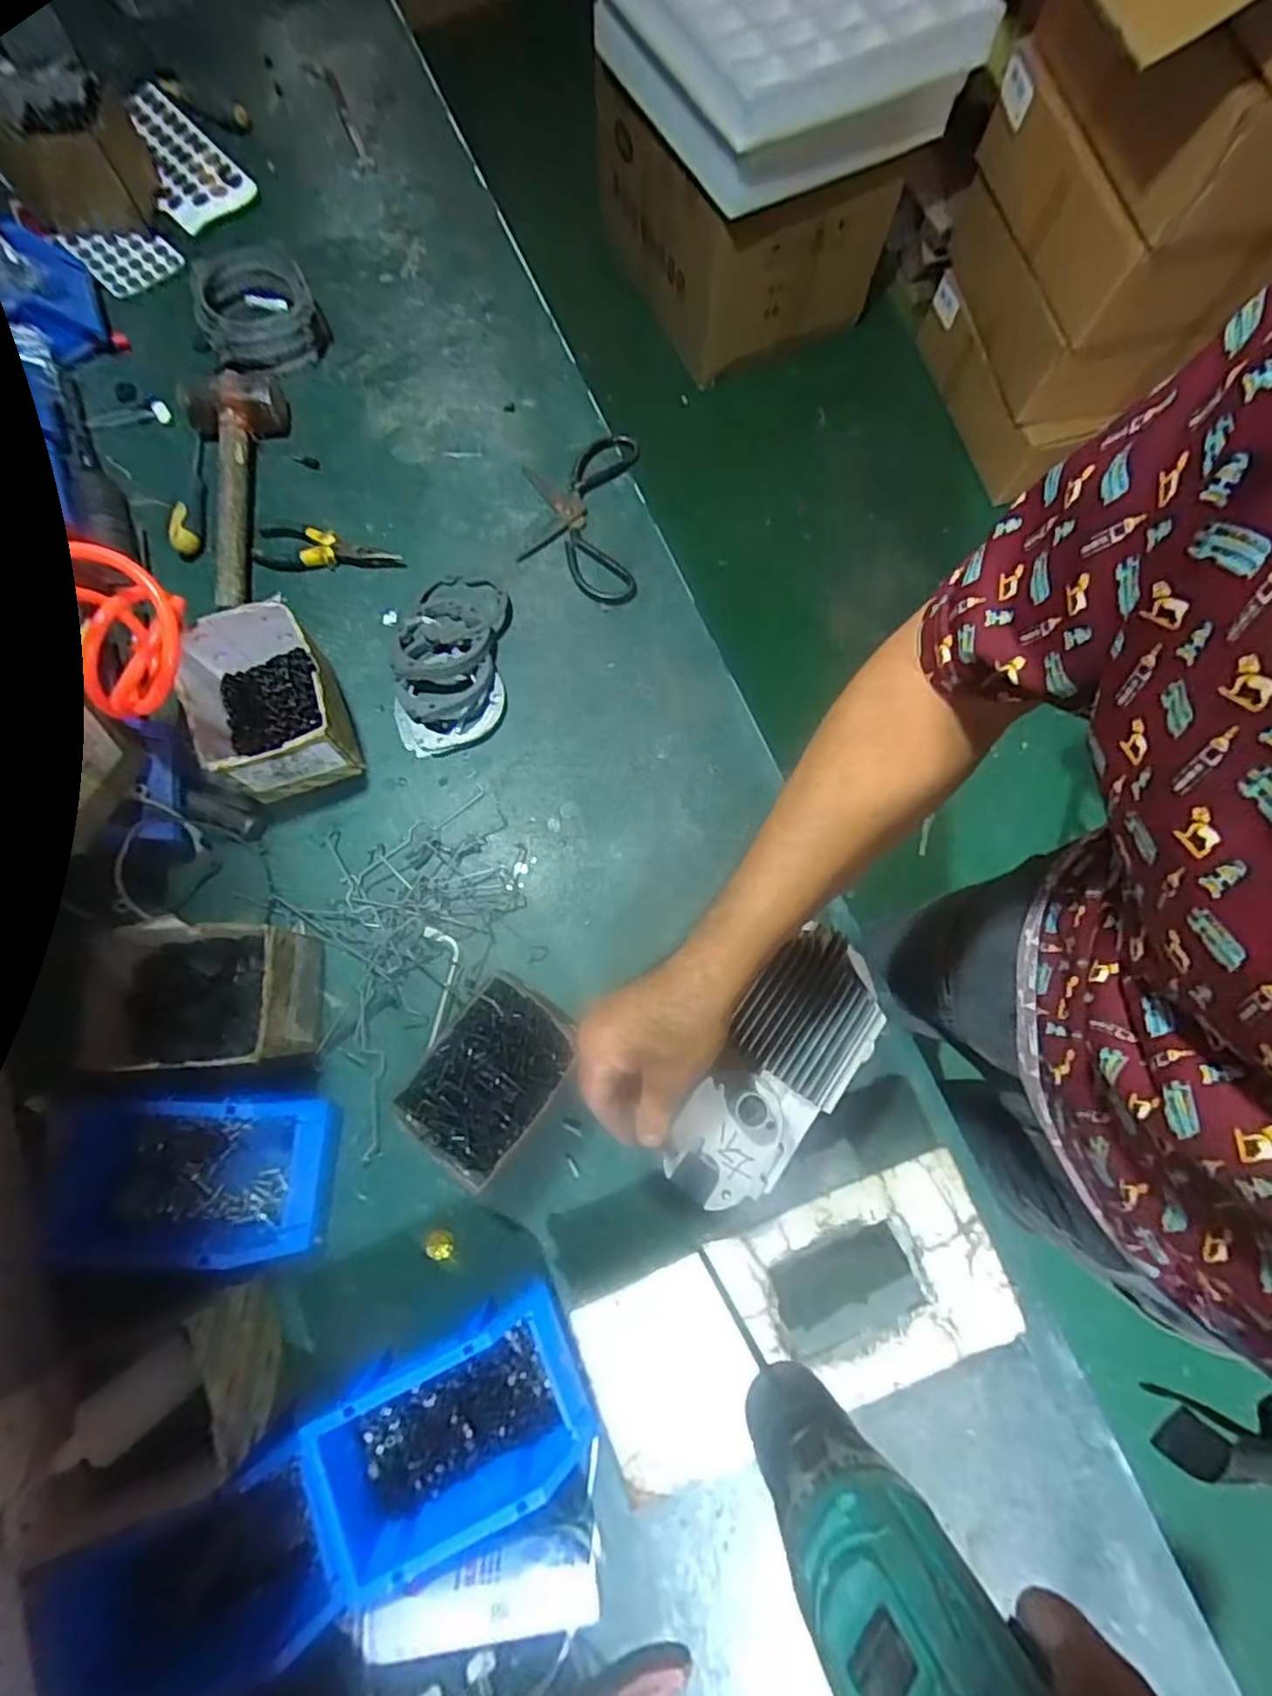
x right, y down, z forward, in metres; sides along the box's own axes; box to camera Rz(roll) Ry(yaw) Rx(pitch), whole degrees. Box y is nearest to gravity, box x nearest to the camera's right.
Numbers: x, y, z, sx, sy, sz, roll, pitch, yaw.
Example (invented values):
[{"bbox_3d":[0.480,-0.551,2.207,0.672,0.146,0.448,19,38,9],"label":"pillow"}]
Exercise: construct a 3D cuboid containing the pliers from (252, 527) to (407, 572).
[{"bbox_3d":[-0.332,-0.323,0.711,0.153,0.019,0.047,2,76,-1],"label":"pliers"}]

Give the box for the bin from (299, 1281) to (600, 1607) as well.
[{"bbox_3d":[-0.135,0.438,0.503,0.197,0.077,0.126,-24,78,-7],"label":"bin"}]

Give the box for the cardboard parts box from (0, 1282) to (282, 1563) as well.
[{"bbox_3d":[-0.345,0.405,0.474,0.149,0.078,0.106,-19,77,-6],"label":"cardboard parts box"}]

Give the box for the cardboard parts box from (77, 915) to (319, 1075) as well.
[{"bbox_3d":[-0.360,0.122,0.565,0.173,0.089,0.115,-4,76,-2],"label":"cardboard parts box"}]

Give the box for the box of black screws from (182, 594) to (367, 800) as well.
[{"bbox_3d":[-0.341,-0.134,0.628,0.115,0.099,0.142,-21,77,-6],"label":"box of black screws"}]

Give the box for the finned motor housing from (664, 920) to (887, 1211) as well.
[{"bbox_3d":[0.110,0.162,0.500,0.096,0.058,0.224,38,67,7],"label":"finned motor housing"}]

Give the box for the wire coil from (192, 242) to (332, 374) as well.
[{"bbox_3d":[-0.422,-0.602,0.744,0.123,0.067,0.123,0,77,-1],"label":"wire coil"}]

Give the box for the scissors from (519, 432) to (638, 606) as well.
[{"bbox_3d":[-0.063,-0.370,0.739,0.124,0.018,0.208,1,76,-1],"label":"scissors"}]

